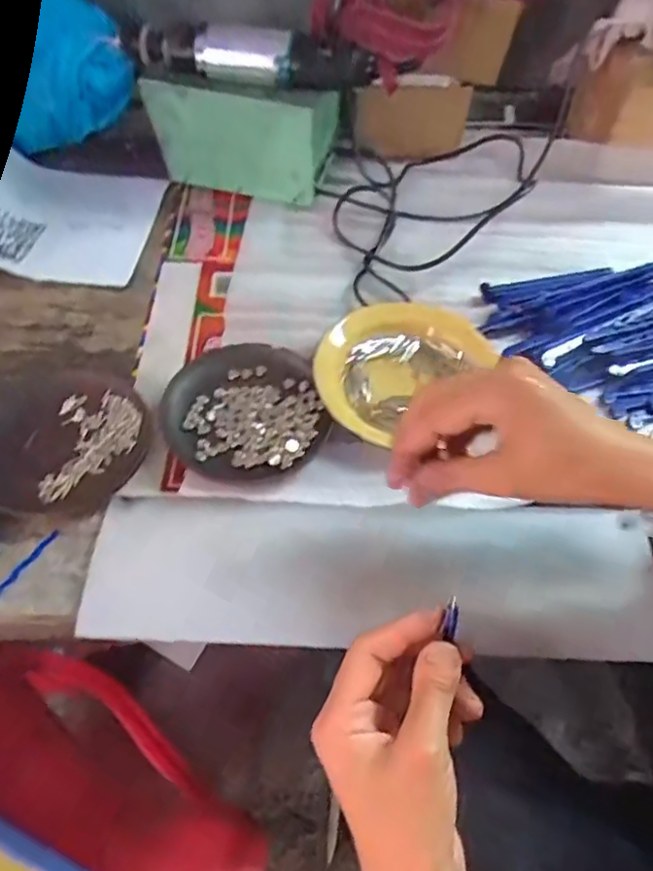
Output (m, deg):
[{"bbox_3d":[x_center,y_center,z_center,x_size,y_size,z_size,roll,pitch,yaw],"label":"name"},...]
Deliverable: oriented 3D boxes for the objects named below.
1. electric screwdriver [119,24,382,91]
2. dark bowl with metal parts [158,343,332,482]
[{"bbox_3d":[-0.061,-0.309,0.479,0.198,0.045,0.050,16,57,10],"label":"electric screwdriver"},{"bbox_3d":[-0.059,-0.018,0.418,0.108,0.016,0.110,0,56,-1],"label":"dark bowl with metal parts"}]

